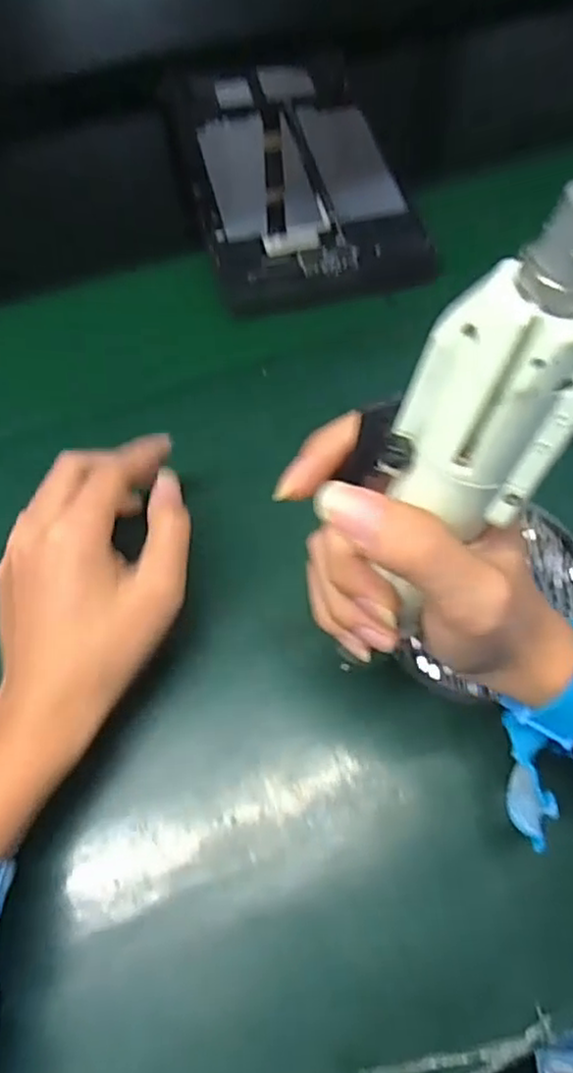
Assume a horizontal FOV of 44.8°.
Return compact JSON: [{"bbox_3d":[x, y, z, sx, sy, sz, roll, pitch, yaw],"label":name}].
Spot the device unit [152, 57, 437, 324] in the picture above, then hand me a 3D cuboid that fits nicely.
[{"bbox_3d":[0.001,-0.272,0.511,0.144,0.011,0.262,-13,67,-7],"label":"device unit"}]

